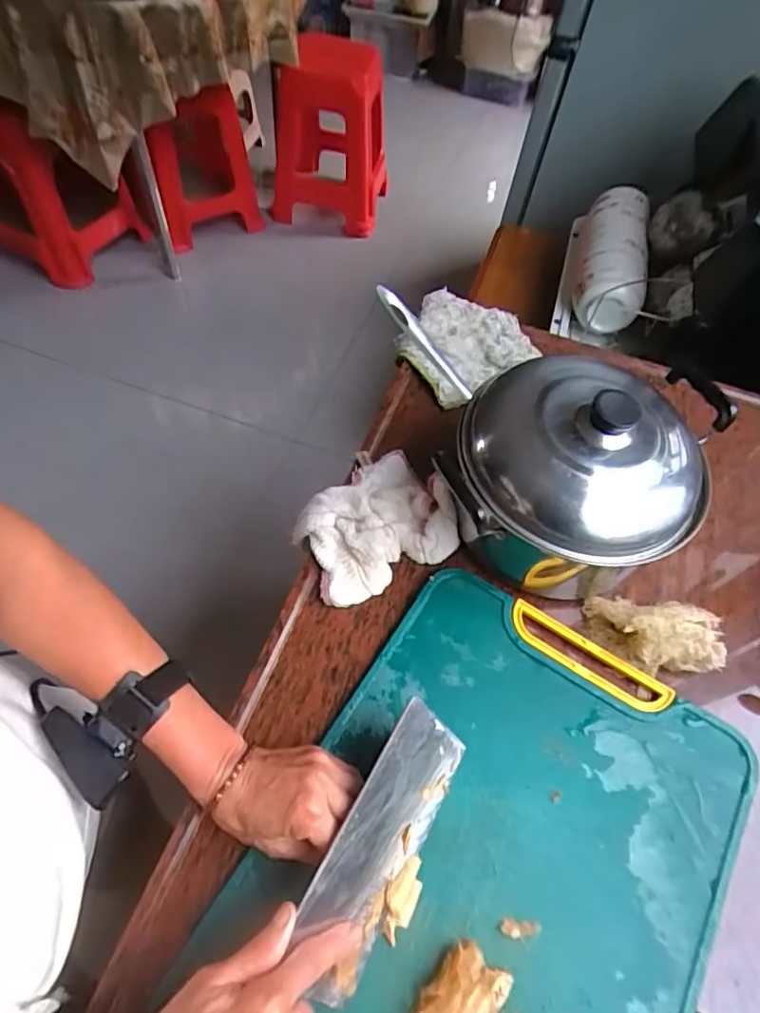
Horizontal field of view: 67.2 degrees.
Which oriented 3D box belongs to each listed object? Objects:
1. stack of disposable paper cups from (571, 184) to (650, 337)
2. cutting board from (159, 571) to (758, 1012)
[{"bbox_3d":[0.444,-0.474,1.084,0.116,0.097,0.333,16,58,6],"label":"stack of disposable paper cups"},{"bbox_3d":[0.078,0.261,0.405,0.296,0.018,0.392,31,62,13],"label":"cutting board"}]

